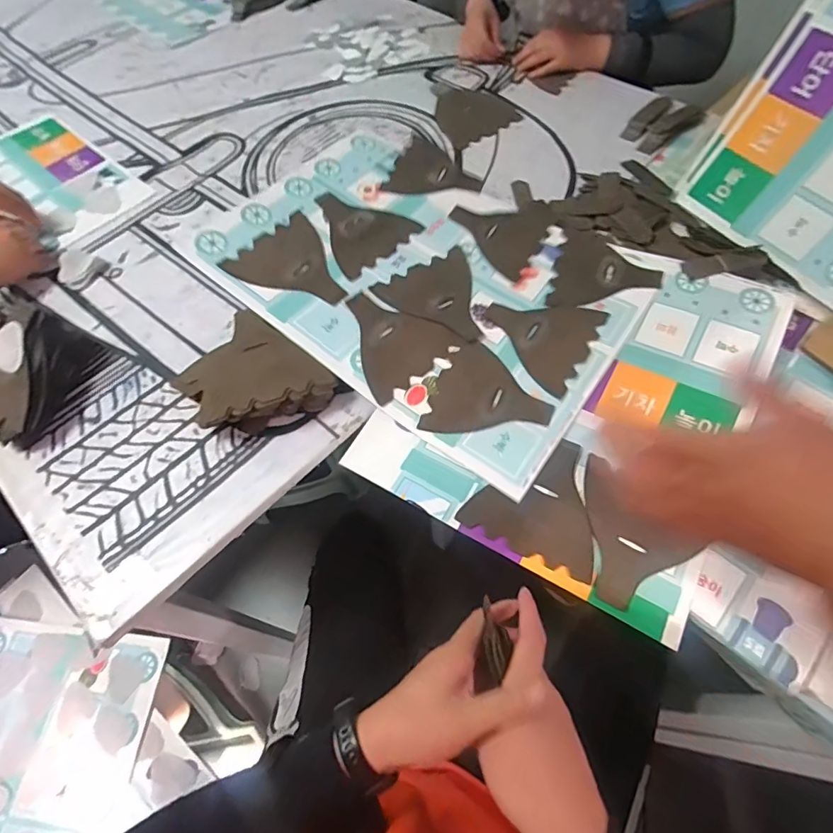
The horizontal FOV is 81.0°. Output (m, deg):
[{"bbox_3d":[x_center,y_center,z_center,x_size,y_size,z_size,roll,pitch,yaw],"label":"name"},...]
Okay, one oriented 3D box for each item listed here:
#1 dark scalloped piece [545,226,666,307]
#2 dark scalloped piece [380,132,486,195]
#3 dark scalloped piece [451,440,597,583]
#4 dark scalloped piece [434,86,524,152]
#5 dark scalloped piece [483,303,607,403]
[{"bbox_3d":[0.265,-0.203,0.681,0.139,0.010,0.151,13,63,9],"label":"dark scalloped piece"},{"bbox_3d":[0.034,-0.381,0.765,0.137,0.008,0.141,20,66,4],"label":"dark scalloped piece"},{"bbox_3d":[0.140,0.088,0.537,0.140,0.010,0.137,24,65,15],"label":"dark scalloped piece"},{"bbox_3d":[0.102,-0.566,0.904,0.143,0.016,0.156,-27,64,-12],"label":"dark scalloped piece"},{"bbox_3d":[0.159,-0.109,0.639,0.136,0.008,0.143,30,67,17],"label":"dark scalloped piece"}]

